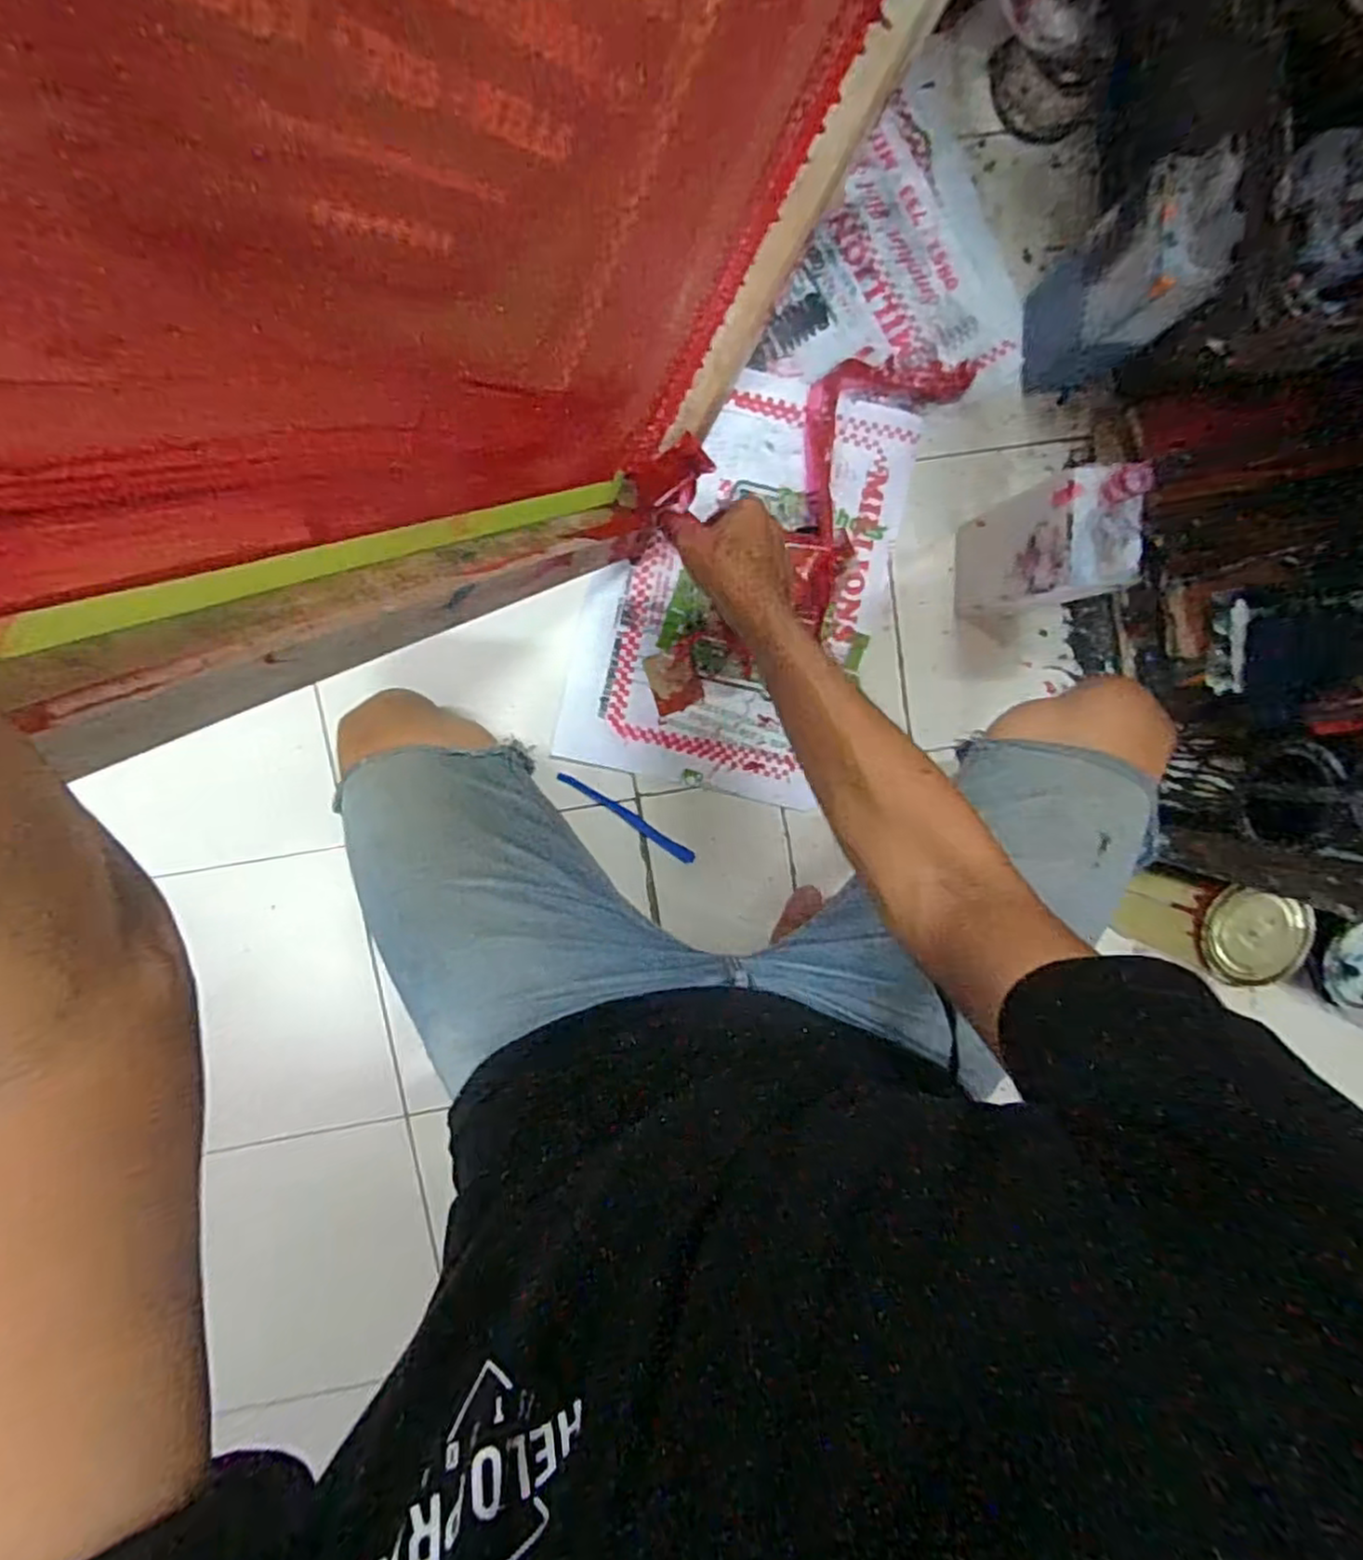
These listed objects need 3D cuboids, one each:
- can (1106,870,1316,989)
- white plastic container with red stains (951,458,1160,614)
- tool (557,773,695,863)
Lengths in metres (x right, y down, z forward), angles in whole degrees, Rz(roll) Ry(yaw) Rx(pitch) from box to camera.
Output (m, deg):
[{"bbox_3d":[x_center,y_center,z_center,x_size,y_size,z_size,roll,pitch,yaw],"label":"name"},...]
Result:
[{"bbox_3d":[0.529,0.143,0.719,0.116,0.120,0.089,19,95,-5],"label":"can"},{"bbox_3d":[0.323,-0.206,0.646,0.065,0.215,0.104,2,96,-4],"label":"white plastic container with red stains"},{"bbox_3d":[-0.059,0.041,0.758,0.167,0.007,0.016,33,93,-6],"label":"tool"}]

